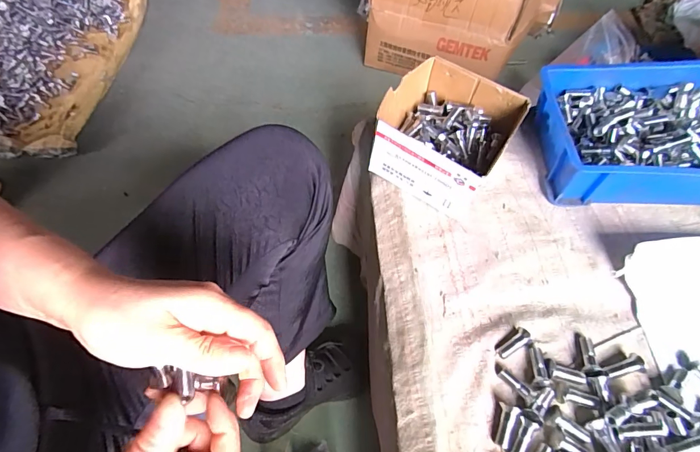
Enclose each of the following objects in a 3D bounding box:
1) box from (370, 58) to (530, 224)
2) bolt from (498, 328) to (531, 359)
[{"bbox_3d":[0.112,-0.110,0.471,0.139,0.083,0.149,31,62,16],"label":"box"},{"bbox_3d":[0.158,0.114,0.377,0.036,0.012,0.012,-37,67,-22],"label":"bolt"}]

